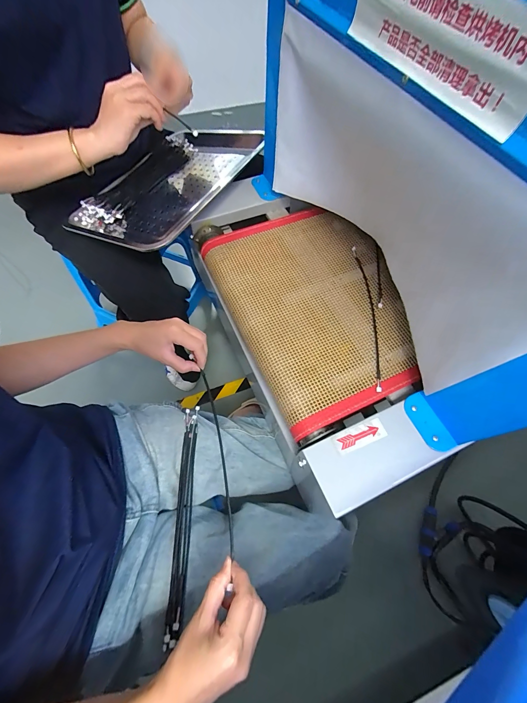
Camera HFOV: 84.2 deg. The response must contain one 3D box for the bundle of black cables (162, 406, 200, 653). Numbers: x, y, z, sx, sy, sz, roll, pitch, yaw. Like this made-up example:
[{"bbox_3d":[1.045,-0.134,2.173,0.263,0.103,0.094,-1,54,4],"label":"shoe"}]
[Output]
[{"bbox_3d":[-0.113,0.219,0.417,0.019,0.042,0.285,-2,63,-3],"label":"bundle of black cables"}]

